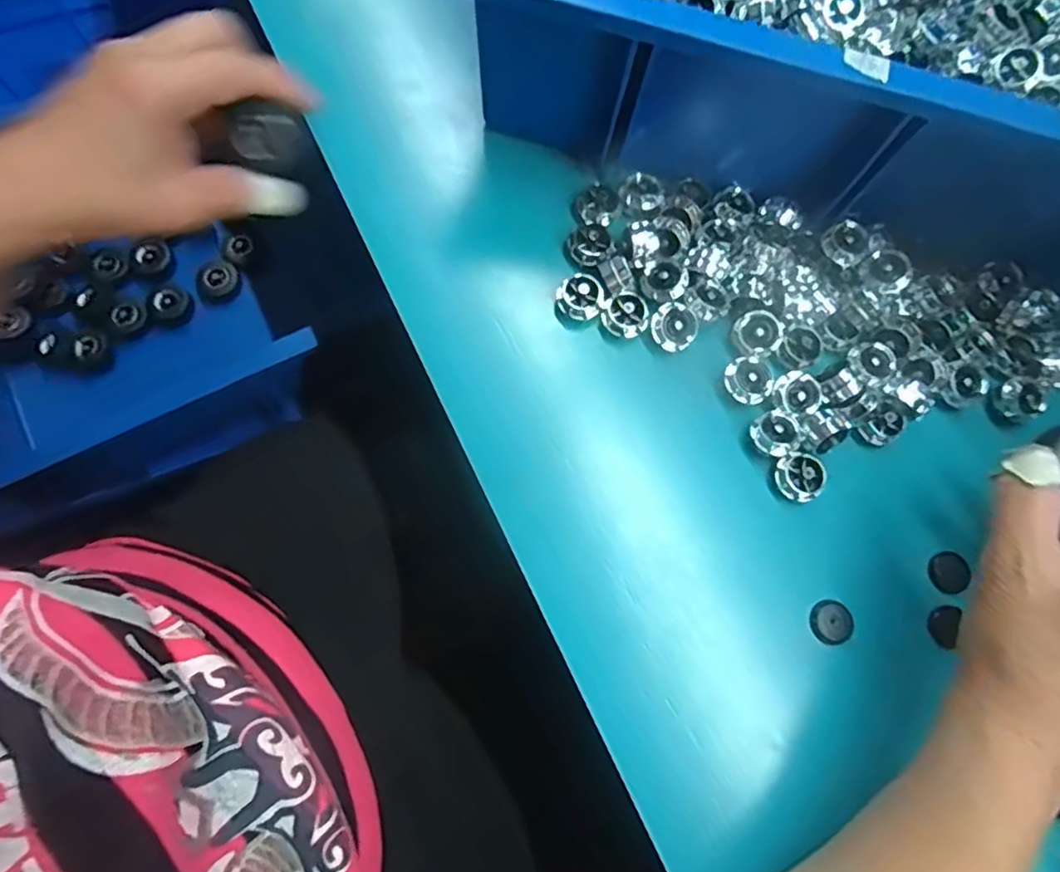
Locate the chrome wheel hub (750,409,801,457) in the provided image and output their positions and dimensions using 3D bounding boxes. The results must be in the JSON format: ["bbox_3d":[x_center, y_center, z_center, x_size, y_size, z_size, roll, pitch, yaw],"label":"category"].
[{"bbox_3d":[0.127,-0.001,0.333,0.022,0.010,0.023,0,77,-2],"label":"chrome wheel hub"}]

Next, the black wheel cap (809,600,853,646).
[{"bbox_3d":[0.151,0.093,0.320,0.022,0.004,0.021,0,77,-2],"label":"black wheel cap"}]

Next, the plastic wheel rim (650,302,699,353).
[{"bbox_3d":[0.077,-0.059,0.345,0.024,0.012,0.023,0,77,-2],"label":"plastic wheel rim"}]

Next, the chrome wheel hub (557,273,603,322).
[{"bbox_3d":[0.027,-0.074,0.345,0.022,0.011,0.021,0,77,-2],"label":"chrome wheel hub"}]

